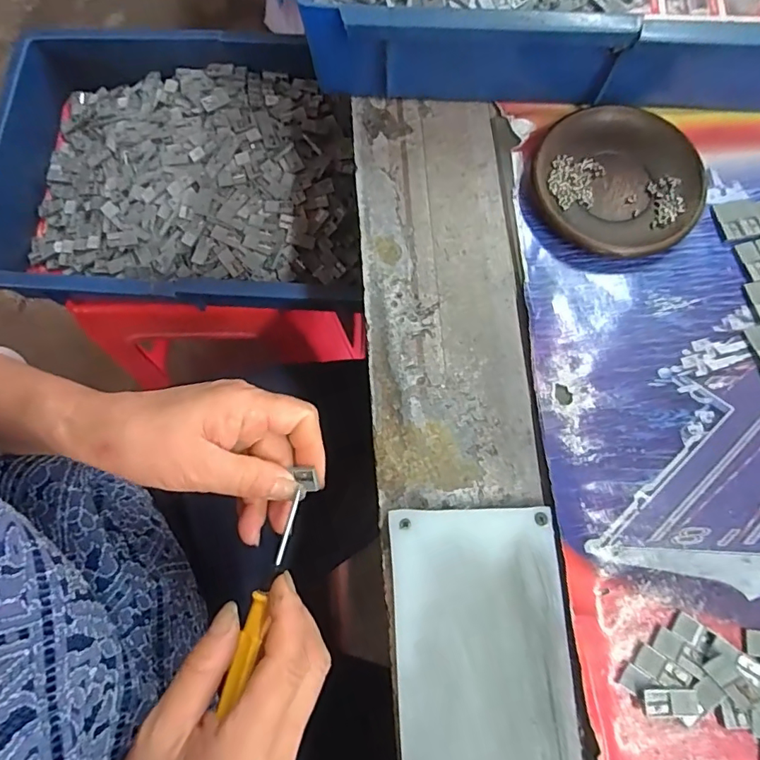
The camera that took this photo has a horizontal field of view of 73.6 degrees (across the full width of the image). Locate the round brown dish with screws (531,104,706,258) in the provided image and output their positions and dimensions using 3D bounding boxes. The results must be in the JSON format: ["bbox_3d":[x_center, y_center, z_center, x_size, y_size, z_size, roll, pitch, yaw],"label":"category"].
[{"bbox_3d":[0.162,-0.137,0.348,0.108,0.016,0.105,0,75,0],"label":"round brown dish with screws"}]

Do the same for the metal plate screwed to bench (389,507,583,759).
[{"bbox_3d":[0.058,0.171,0.269,0.094,0.009,0.195,-3,76,0],"label":"metal plate screwed to bench"}]

